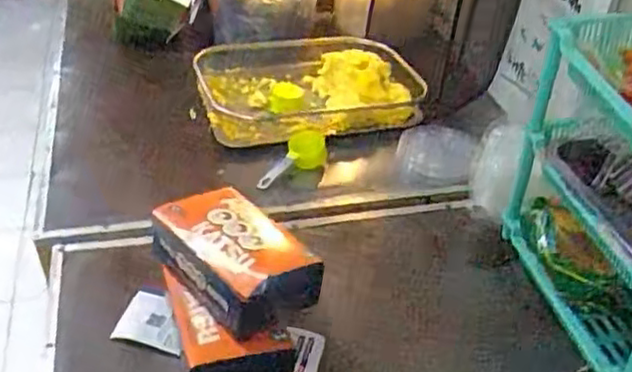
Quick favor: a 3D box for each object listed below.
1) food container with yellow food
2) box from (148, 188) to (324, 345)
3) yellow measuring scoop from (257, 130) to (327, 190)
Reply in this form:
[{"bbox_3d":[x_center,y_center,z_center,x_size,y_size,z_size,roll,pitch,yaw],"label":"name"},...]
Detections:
[{"bbox_3d":[-0.013,-0.173,1.197,0.360,0.080,0.249,-3,37,-9],"label":"food container with yellow food"},{"bbox_3d":[-0.083,0.081,0.756,0.108,0.067,0.189,-29,47,-36],"label":"box"},{"bbox_3d":[-0.029,-0.038,1.063,0.067,0.023,0.142,18,39,19],"label":"yellow measuring scoop"}]

